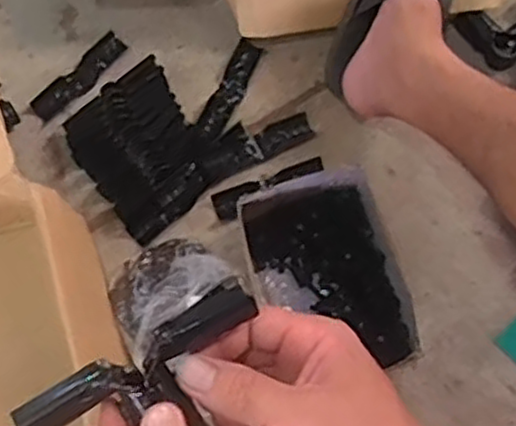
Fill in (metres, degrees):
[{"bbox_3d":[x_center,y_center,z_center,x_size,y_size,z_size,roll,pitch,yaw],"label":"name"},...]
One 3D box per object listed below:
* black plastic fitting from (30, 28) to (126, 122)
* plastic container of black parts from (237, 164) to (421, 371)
[{"bbox_3d":[-0.203,-0.156,0.837,0.034,0.011,0.129,40,78,12],"label":"black plastic fitting"},{"bbox_3d":[0.068,0.064,0.725,0.136,0.073,0.192,-21,81,7],"label":"plastic container of black parts"}]

